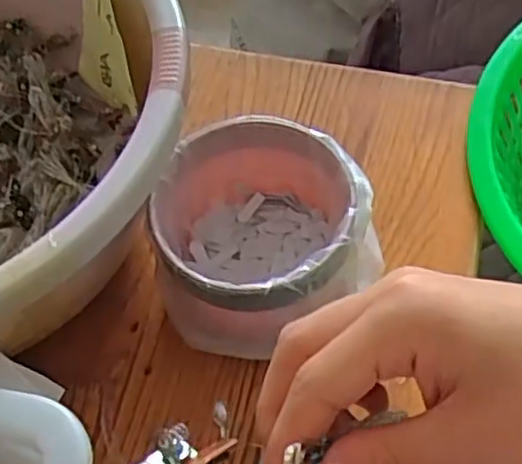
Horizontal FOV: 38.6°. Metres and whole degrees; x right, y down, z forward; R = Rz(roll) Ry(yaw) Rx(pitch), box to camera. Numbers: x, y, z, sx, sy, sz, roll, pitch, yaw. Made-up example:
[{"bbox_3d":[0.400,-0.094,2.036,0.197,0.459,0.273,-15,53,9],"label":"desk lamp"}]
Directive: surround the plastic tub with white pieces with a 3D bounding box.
[{"bbox_3d":[0.006,0.004,0.445,0.125,0.084,0.116,-2,57,3],"label":"plastic tub with white pieces"}]

